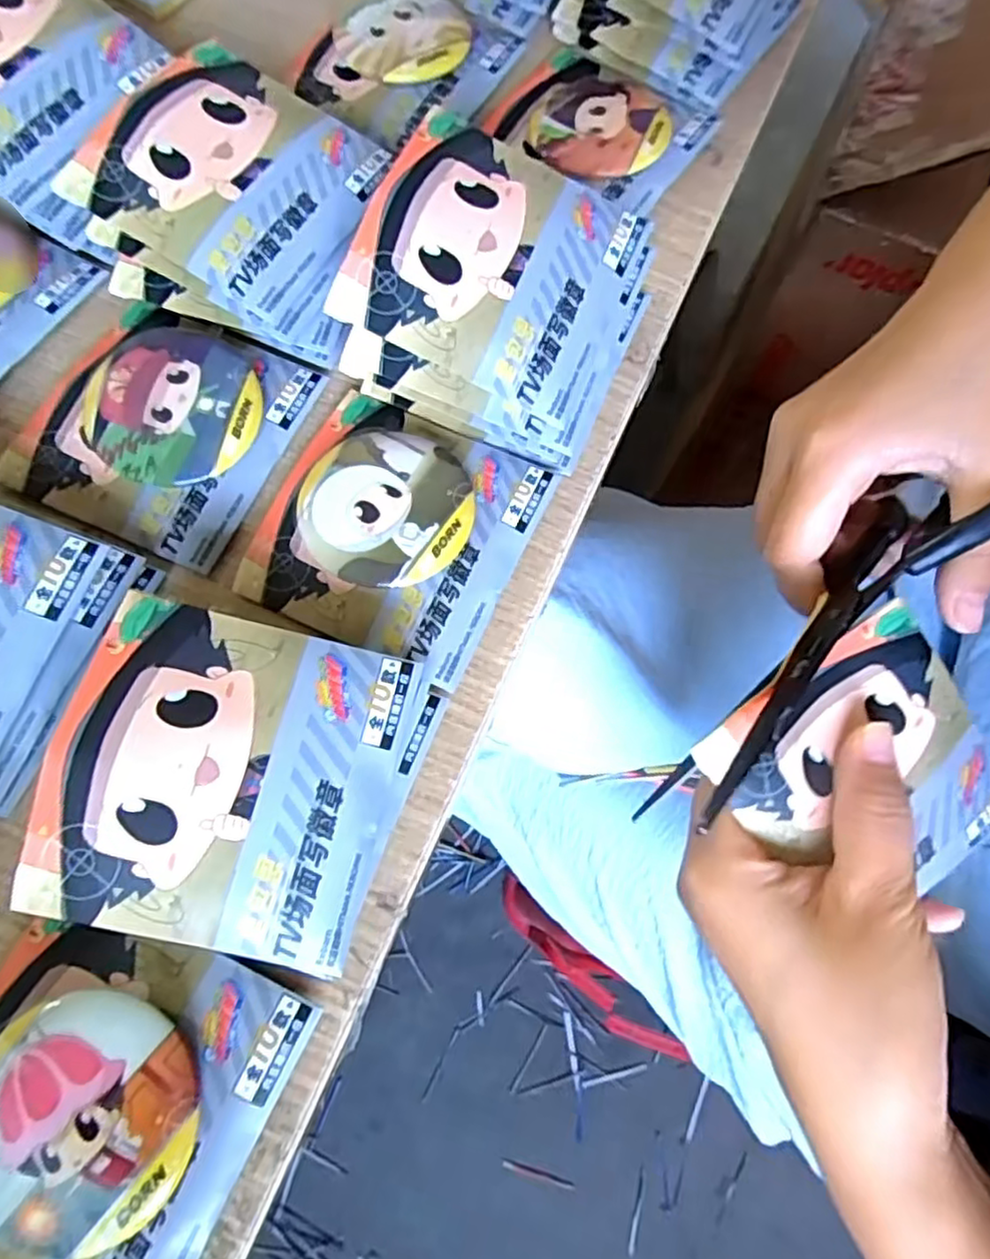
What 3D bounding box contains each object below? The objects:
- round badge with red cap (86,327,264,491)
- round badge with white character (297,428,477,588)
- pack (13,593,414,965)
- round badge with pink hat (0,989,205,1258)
[{"bbox_3d":[-0.109,-0.074,0.229,0.058,0.012,0.054,1,72,-2],"label":"round badge with red cap"},{"bbox_3d":[-0.036,-0.040,0.221,0.055,0.010,0.053,1,72,-2],"label":"round badge with white character"},{"bbox_3d":[-0.069,0.038,0.177,0.081,0.008,0.082,16,75,-9],"label":"pack"},{"bbox_3d":[-0.103,0.120,0.169,0.056,0.013,0.055,1,72,-2],"label":"round badge with pink hat"}]

